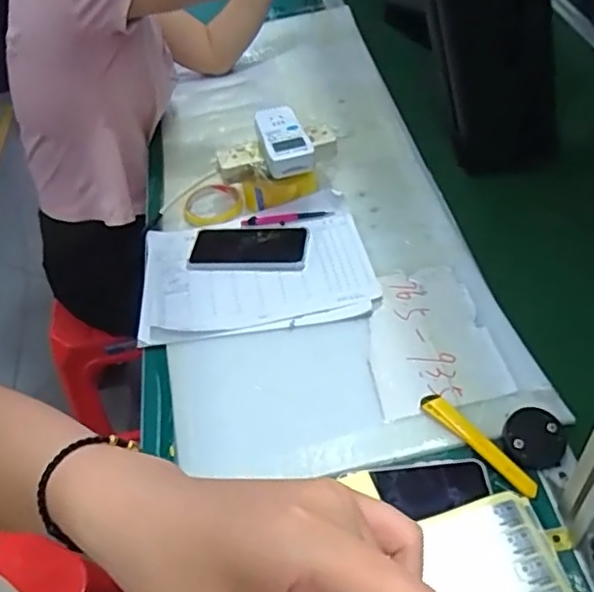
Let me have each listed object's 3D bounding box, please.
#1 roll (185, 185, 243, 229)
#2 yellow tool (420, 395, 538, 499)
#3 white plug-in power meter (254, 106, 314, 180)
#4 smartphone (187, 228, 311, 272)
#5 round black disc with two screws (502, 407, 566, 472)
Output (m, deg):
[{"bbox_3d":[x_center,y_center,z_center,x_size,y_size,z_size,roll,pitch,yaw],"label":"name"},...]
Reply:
[{"bbox_3d":[-0.126,-0.133,0.948,0.082,0.013,0.100,-1,47,6],"label":"roll"},{"bbox_3d":[0.183,0.146,0.638,0.021,0.013,0.136,-35,52,-24],"label":"yellow tool"},{"bbox_3d":[-0.017,-0.211,0.864,0.063,0.046,0.108,-13,47,-5],"label":"white plug-in power meter"},{"bbox_3d":[-0.064,-0.065,0.872,0.161,0.014,0.081,0,47,7],"label":"smartphone"},{"bbox_3d":[0.237,0.141,0.634,0.058,0.018,0.059,-4,46,4],"label":"round black disc with two screws"}]

